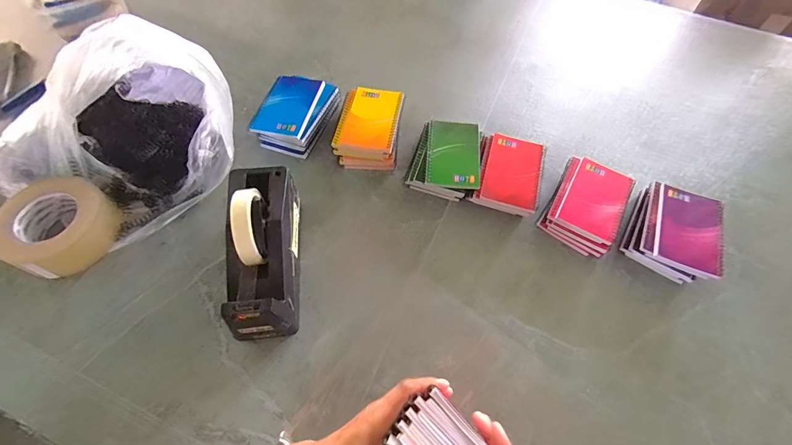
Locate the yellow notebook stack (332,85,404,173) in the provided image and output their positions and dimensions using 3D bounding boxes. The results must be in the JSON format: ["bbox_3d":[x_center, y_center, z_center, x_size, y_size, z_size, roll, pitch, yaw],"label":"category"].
[{"bbox_3d":[-0.044,-0.156,0.606,0.099,0.050,0.142,7,59,3],"label":"yellow notebook stack"}]

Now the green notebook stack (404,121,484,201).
[{"bbox_3d":[0.080,-0.101,0.582,0.107,0.041,0.137,13,59,6],"label":"green notebook stack"}]

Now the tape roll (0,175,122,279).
[{"bbox_3d":[-0.460,0.000,0.495,0.127,0.057,0.123,1,59,-1],"label":"tape roll"}]

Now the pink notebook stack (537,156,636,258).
[{"bbox_3d":[0.282,-0.026,0.542,0.096,0.041,0.138,28,62,14],"label":"pink notebook stack"}]

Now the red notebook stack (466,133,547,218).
[{"bbox_3d":[0.172,-0.071,0.568,0.099,0.039,0.131,16,60,8],"label":"red notebook stack"}]

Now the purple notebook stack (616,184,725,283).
[{"bbox_3d":[0.396,0.014,0.520,0.110,0.044,0.132,28,62,15],"label":"purple notebook stack"}]

